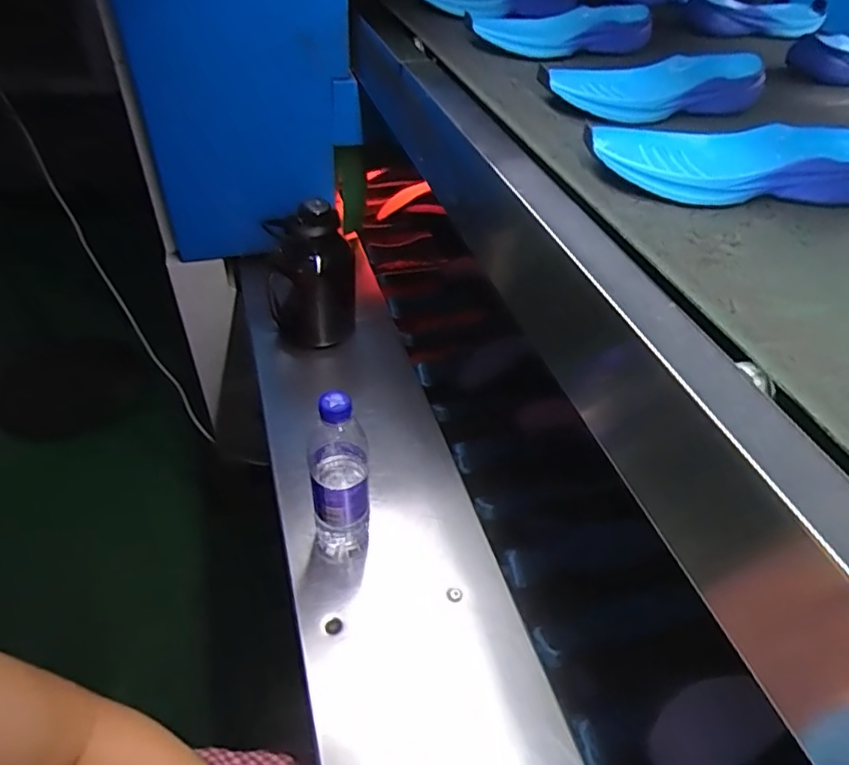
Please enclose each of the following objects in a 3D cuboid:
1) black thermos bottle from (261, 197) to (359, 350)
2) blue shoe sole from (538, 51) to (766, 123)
[{"bbox_3d":[-0.181,-0.158,0.906,0.122,0.231,0.113,-13,36,-16],"label":"black thermos bottle"},{"bbox_3d":[0.243,-0.317,0.626,0.248,0.048,0.082,-13,36,-16],"label":"blue shoe sole"}]

